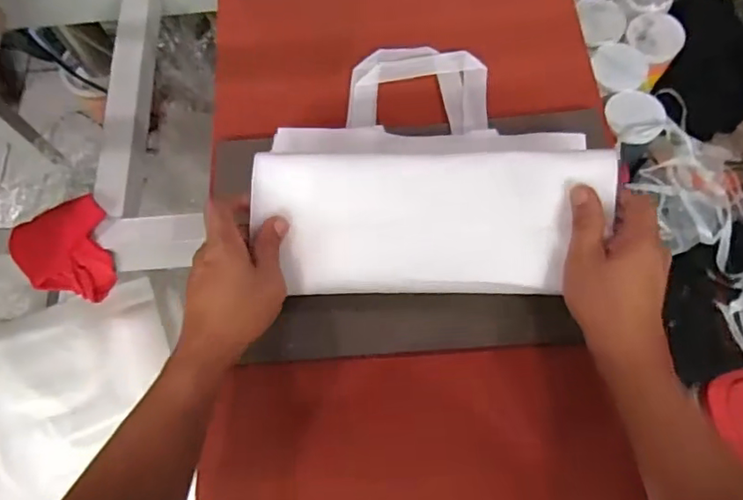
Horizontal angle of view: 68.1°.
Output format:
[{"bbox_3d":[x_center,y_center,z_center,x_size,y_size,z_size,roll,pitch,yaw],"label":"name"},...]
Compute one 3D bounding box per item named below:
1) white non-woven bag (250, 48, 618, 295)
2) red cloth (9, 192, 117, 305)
[{"bbox_3d":[0.048,-0.096,0.502,0.280,0.085,0.271,0,68,3],"label":"white non-woven bag"},{"bbox_3d":[-0.357,0.008,0.694,0.107,0.154,0.080,-22,69,-6],"label":"red cloth"}]

